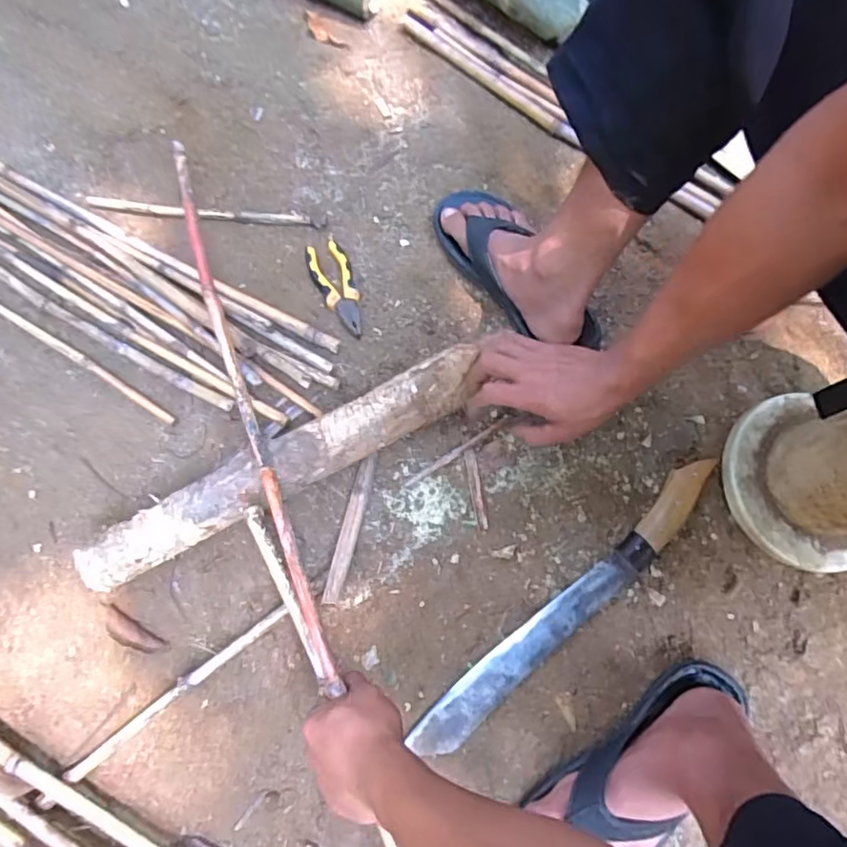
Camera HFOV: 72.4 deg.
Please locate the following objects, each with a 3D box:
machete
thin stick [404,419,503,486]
[{"bbox_3d":[0.159,0.192,0.616,0.433,0.036,0.051,-42,78,-9],"label":"machete"},{"bbox_3d":[0.036,0.034,0.671,0.133,0.004,0.009,-32,76,-9],"label":"thin stick"}]

